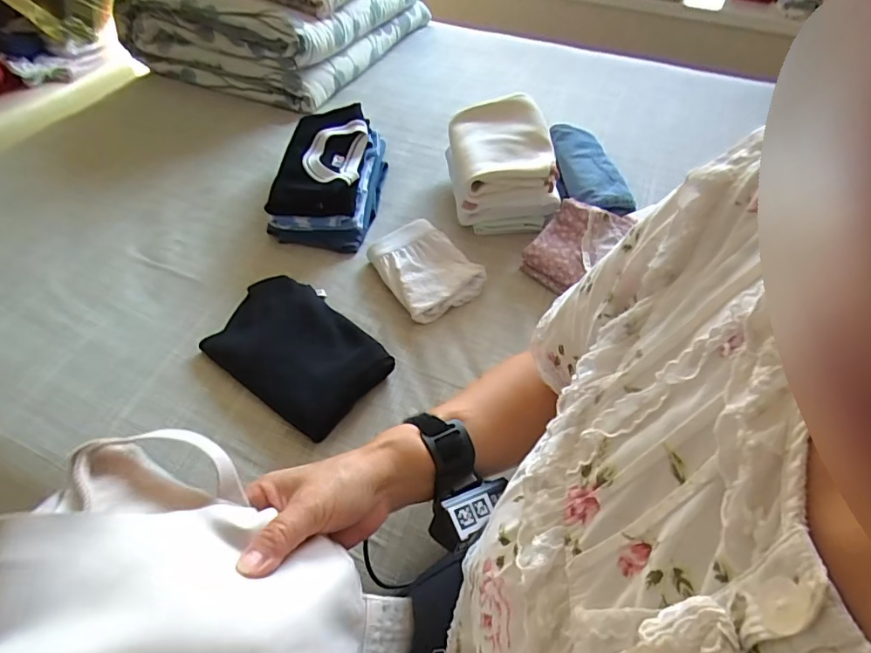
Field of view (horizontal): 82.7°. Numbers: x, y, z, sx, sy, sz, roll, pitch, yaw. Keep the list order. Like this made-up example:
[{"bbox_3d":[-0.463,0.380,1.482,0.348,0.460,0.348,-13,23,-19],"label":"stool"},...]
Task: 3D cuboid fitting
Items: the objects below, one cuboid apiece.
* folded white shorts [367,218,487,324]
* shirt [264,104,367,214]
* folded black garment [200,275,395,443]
[{"bbox_3d":[-0.017,-0.091,0.769,0.125,0.042,0.163,-27,57,-24],"label":"folded white shorts"},{"bbox_3d":[-0.192,-0.291,0.847,0.138,0.056,0.254,3,50,1],"label":"shirt"},{"bbox_3d":[-0.189,0.023,0.669,0.254,0.039,0.166,33,55,22],"label":"folded black garment"}]

